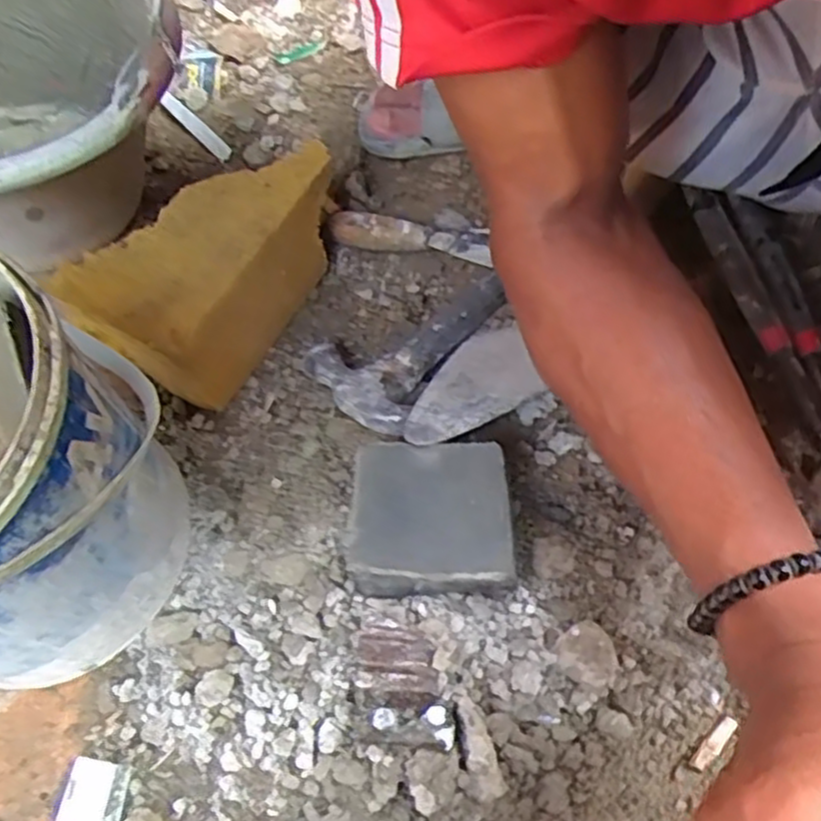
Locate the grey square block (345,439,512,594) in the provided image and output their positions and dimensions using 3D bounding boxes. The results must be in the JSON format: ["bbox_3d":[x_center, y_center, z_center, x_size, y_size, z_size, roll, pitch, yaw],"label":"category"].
[{"bbox_3d":[0.009,0.061,0.414,0.085,0.047,0.077,2,61,-1],"label":"grey square block"}]

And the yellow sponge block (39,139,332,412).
[{"bbox_3d":[-0.145,-0.109,0.526,0.129,0.073,0.183,25,63,12],"label":"yellow sponge block"}]

